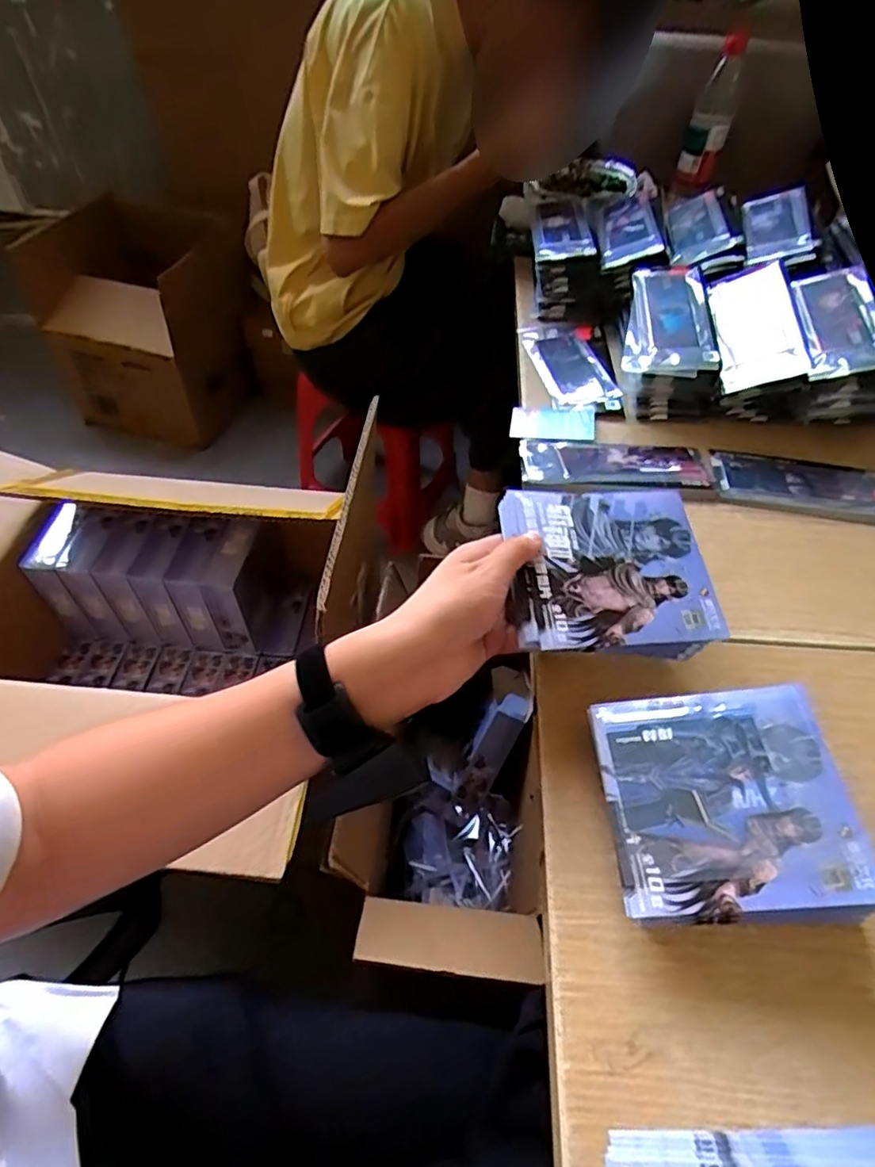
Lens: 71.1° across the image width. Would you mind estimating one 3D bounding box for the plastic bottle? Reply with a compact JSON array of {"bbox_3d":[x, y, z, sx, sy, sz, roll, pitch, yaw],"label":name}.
[{"bbox_3d":[0.425,-0.717,0.956,0.062,0.195,0.068,18,53,12],"label":"plastic bottle"}]

